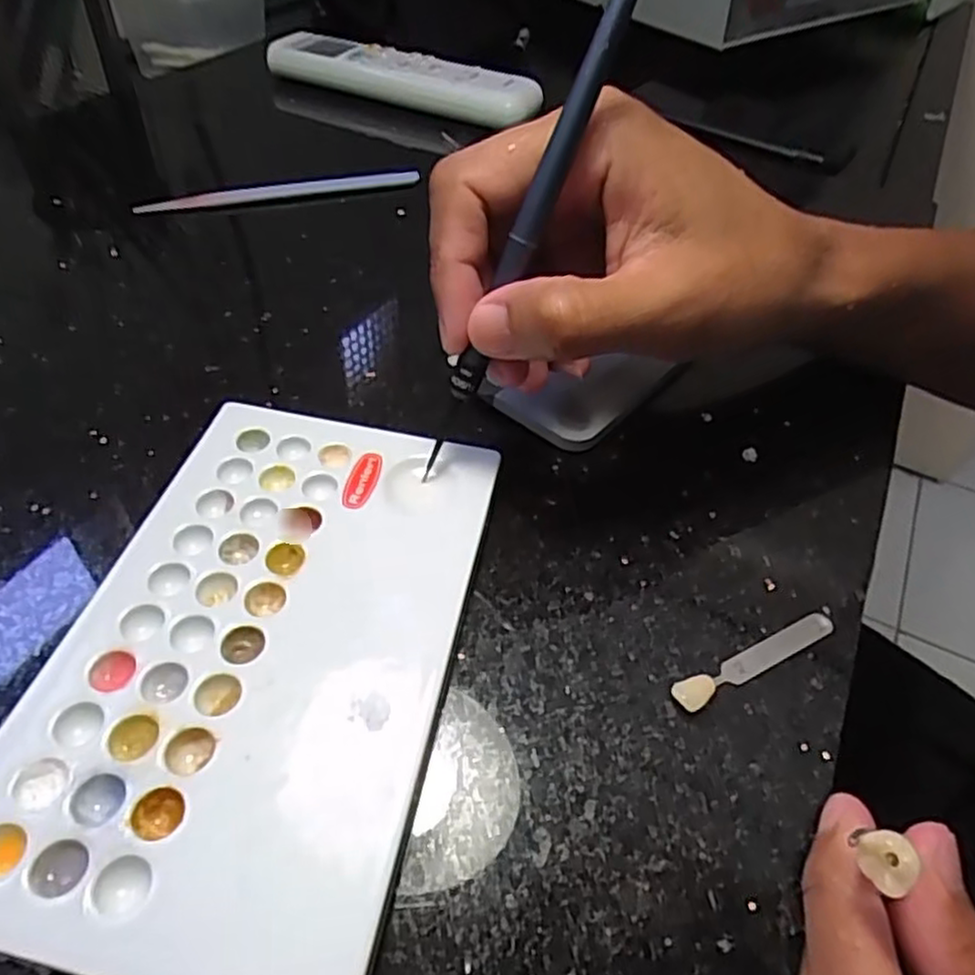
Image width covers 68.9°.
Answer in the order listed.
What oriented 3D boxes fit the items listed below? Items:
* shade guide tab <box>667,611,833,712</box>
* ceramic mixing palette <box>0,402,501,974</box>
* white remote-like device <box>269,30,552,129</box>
[{"bbox_3d":[0.073,0.046,0.193,0.055,0.004,0.008,-20,52,-22],"label":"shade guide tab"},{"bbox_3d":[-0.056,0.038,0.183,0.094,0.012,0.151,12,48,5],"label":"ceramic mixing palette"},{"bbox_3d":[-0.055,-0.258,0.446,0.176,0.025,0.039,19,48,12],"label":"white remote-like device"}]

